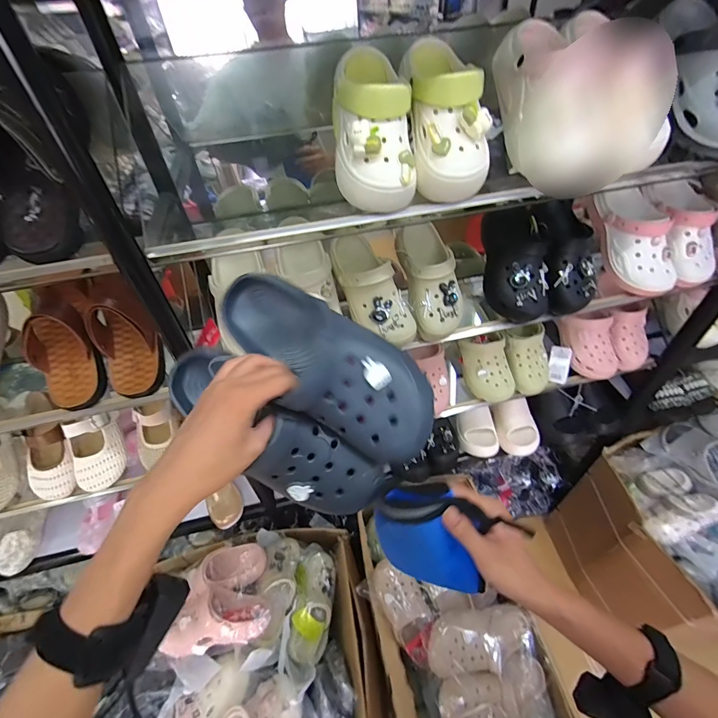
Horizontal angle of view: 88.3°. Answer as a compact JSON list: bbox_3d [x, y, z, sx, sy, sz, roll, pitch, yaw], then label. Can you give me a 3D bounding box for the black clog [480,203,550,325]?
[{"bbox_3d":[0.302,-0.179,0.722,0.116,0.103,0.212,-8,84,27],"label":"black clog"}]

